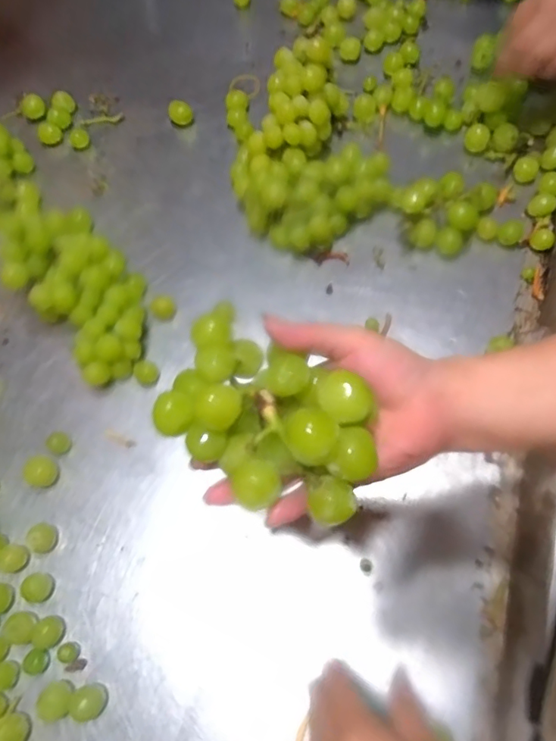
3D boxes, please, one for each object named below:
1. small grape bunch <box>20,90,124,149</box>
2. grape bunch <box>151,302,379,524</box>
[{"bbox_3d":[-0.274,-0.320,0.669,0.137,0.024,0.071,26,70,16],"label":"small grape bunch"},{"bbox_3d":[-0.007,0.018,0.274,0.120,0.041,0.083,24,71,13],"label":"grape bunch"}]

